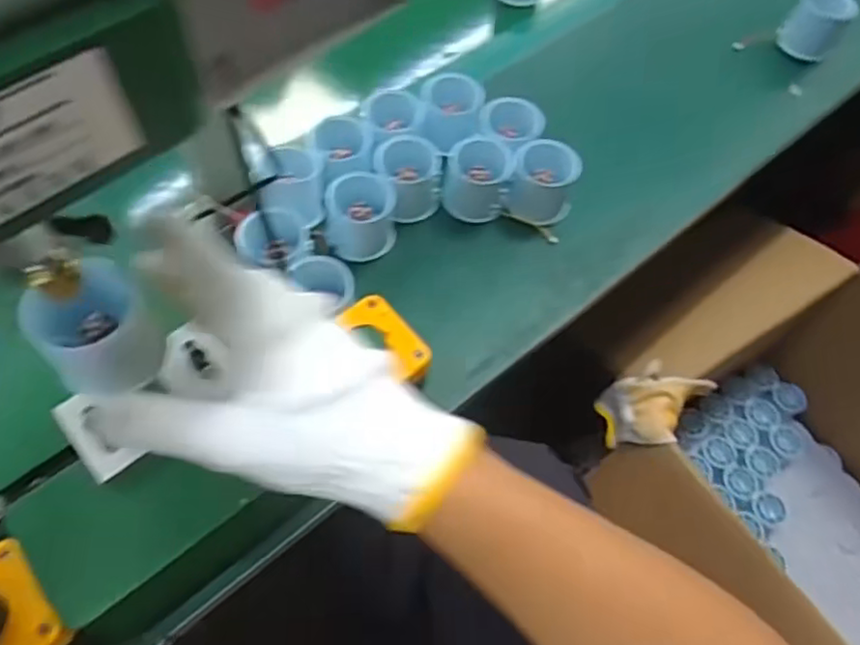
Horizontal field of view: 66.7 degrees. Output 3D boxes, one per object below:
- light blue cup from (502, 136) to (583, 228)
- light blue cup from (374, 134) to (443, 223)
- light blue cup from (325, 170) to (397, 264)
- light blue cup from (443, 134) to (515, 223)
[{"bbox_3d":[0.097,-0.120,0.573,0.058,0.063,0.051,16,61,6],"label":"light blue cup"},{"bbox_3d":[-0.018,-0.119,0.568,0.053,0.058,0.058,1,60,-2],"label":"light blue cup"},{"bbox_3d":[-0.056,-0.086,0.536,0.055,0.054,0.053,1,60,-2],"label":"light blue cup"},{"bbox_3d":[0.042,-0.124,0.570,0.053,0.056,0.057,1,60,-2],"label":"light blue cup"}]

